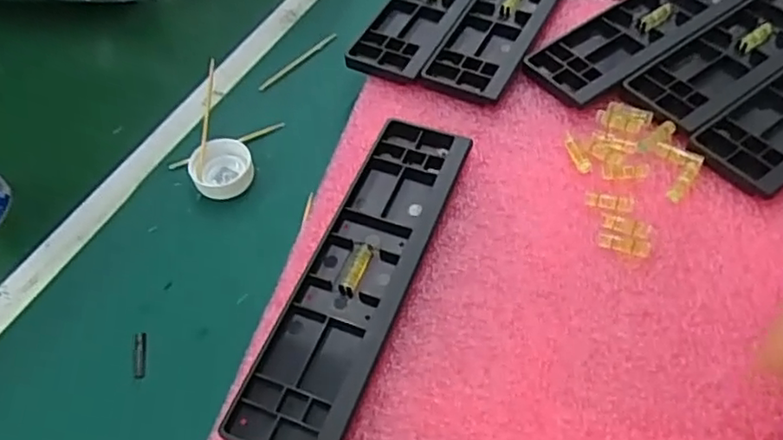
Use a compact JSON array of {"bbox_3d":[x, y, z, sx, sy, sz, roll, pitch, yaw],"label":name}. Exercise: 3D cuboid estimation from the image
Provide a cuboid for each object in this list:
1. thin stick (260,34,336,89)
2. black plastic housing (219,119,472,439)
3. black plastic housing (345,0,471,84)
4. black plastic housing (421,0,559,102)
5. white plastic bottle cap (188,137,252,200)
[{"bbox_3d":[-0.054,-0.094,0.372,0.004,0.004,0.062,33,63,25],"label":"thin stick"},{"bbox_3d":[-0.013,0.021,0.261,0.045,0.009,0.159,16,57,16],"label":"black plastic housing"},{"bbox_3d":[0.029,-0.136,0.366,0.045,0.009,0.160,22,59,20],"label":"black plastic housing"},{"bbox_3d":[0.070,-0.122,0.354,0.042,0.008,0.157,23,59,20],"label":"black plastic housing"},{"bbox_3d":[-0.086,-0.026,0.322,0.030,0.014,0.029,-2,54,3],"label":"white plastic bottle cap"}]

